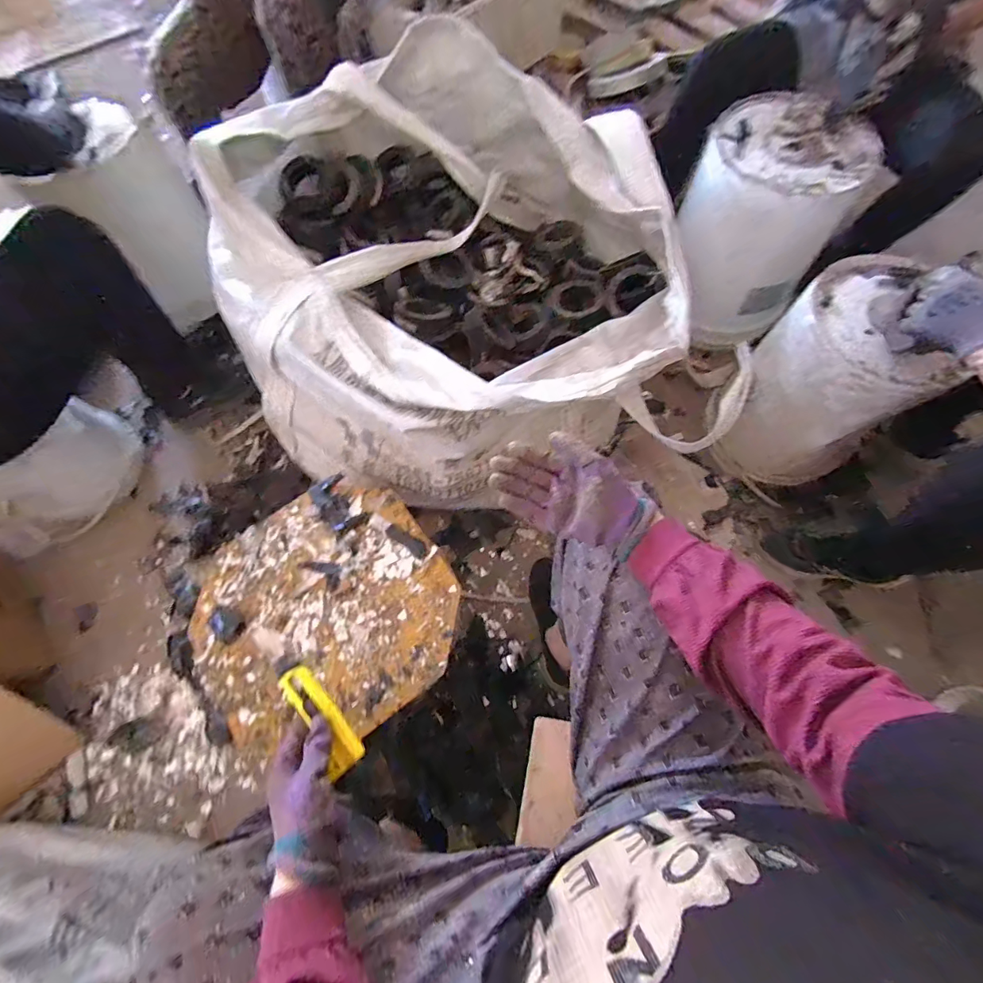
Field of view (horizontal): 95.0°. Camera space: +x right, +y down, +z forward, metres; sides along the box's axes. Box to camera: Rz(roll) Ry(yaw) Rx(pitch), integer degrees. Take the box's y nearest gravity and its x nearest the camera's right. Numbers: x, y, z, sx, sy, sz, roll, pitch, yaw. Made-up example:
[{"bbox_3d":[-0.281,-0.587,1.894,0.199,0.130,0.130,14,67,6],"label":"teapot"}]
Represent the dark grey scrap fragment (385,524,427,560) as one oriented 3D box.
[{"bbox_3d":[-0.130,0.075,0.694,0.073,0.006,0.023,34,73,14],"label":"dark grey scrap fragment"}]

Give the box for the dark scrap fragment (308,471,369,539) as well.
[{"bbox_3d":[-0.248,0.020,0.721,0.060,0.019,0.107,-34,71,-11],"label":"dark scrap fragment"}]

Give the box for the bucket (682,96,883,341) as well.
[{"bbox_3d":[0.554,-0.562,0.969,0.292,0.334,0.278,34,73,14],"label":"bucket"}]

